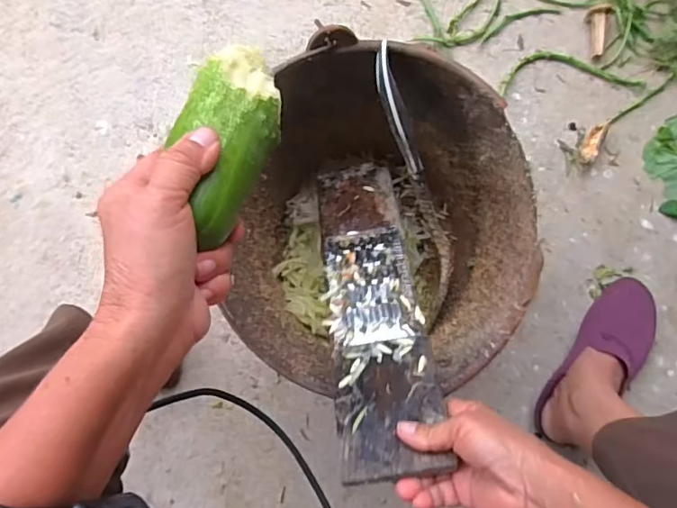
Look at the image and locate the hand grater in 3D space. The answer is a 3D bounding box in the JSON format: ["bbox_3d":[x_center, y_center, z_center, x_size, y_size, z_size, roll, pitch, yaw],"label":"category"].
[{"bbox_3d":[0.030,0.028,0.496,0.081,0.016,0.349,-5,47,0],"label":"hand grater"}]

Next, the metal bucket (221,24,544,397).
[{"bbox_3d":[0.041,-0.031,0.594,0.272,0.234,0.314,11,87,1],"label":"metal bucket"}]

